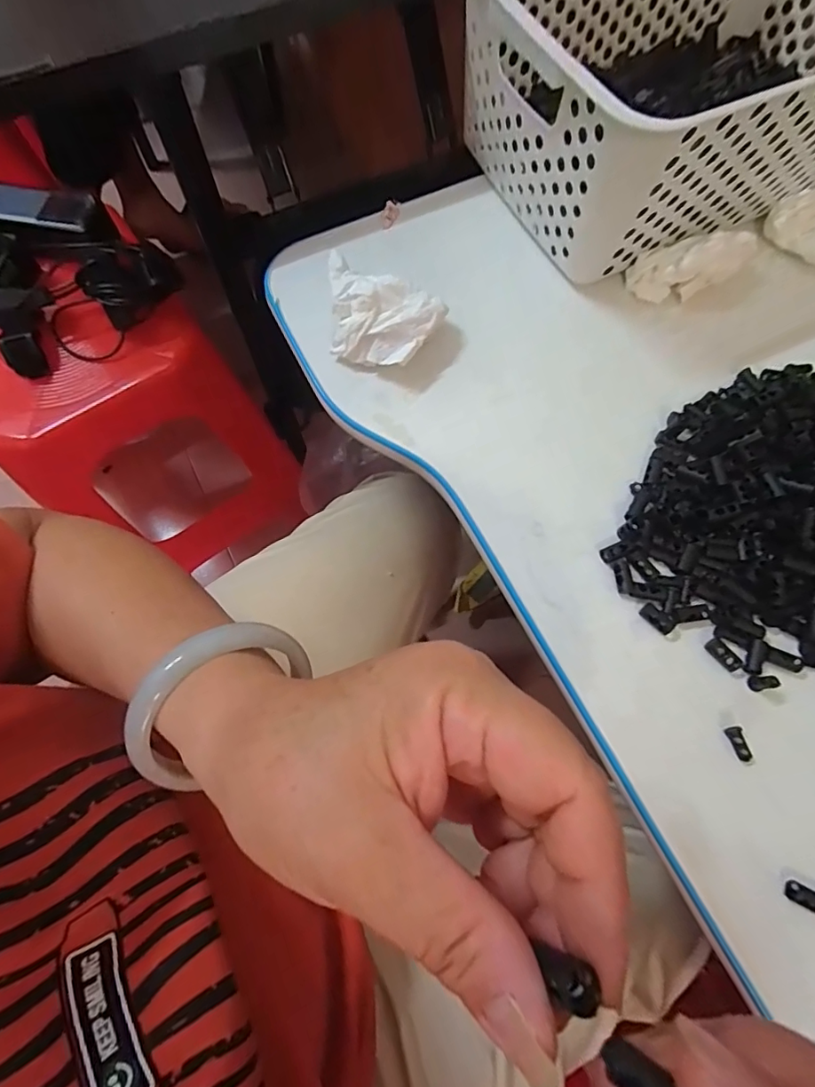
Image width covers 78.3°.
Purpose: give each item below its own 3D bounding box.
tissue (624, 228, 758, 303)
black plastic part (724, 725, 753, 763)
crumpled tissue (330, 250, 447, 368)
[{"bbox_3d":[0.194,-0.187,0.337,0.081,0.026,0.028,-11,73,-5],"label":"tissue"},{"bbox_3d":[0.171,0.103,0.257,0.007,0.004,0.017,-20,74,-5],"label":"black plastic part"},{"bbox_3d":[-0.025,-0.149,0.326,0.085,0.035,0.060,28,74,8],"label":"crumpled tissue"}]

